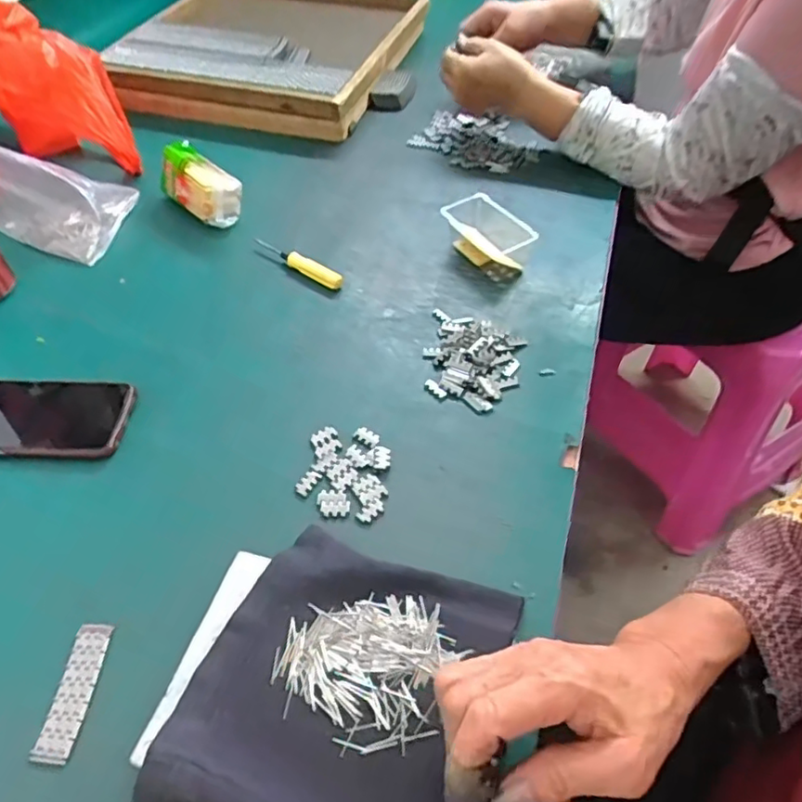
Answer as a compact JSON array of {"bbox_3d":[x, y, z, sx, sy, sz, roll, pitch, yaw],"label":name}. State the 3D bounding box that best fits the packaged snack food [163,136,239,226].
[{"bbox_3d":[-0.235,-0.251,0.716,0.109,0.056,0.055,32,56,24],"label":"packaged snack food"}]

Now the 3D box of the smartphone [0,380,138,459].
[{"bbox_3d":[-0.311,0.013,0.517,0.157,0.007,0.074,2,57,-5],"label":"smartphone"}]

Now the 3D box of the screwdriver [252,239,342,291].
[{"bbox_3d":[-0.112,-0.150,0.649,0.127,0.019,0.016,29,55,22],"label":"screwdriver"}]

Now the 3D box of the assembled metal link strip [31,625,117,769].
[{"bbox_3d":[-0.204,0.180,0.384,0.023,0.004,0.080,3,50,2],"label":"assembled metal link strip"}]

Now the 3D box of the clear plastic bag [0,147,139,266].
[{"bbox_3d":[-0.387,-0.247,0.683,0.146,0.111,0.127,17,52,13],"label":"clear plastic bag"}]

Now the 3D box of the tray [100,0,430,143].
[{"bbox_3d":[-0.206,-0.549,0.966,0.407,0.081,0.377,14,51,11],"label":"tray"}]

